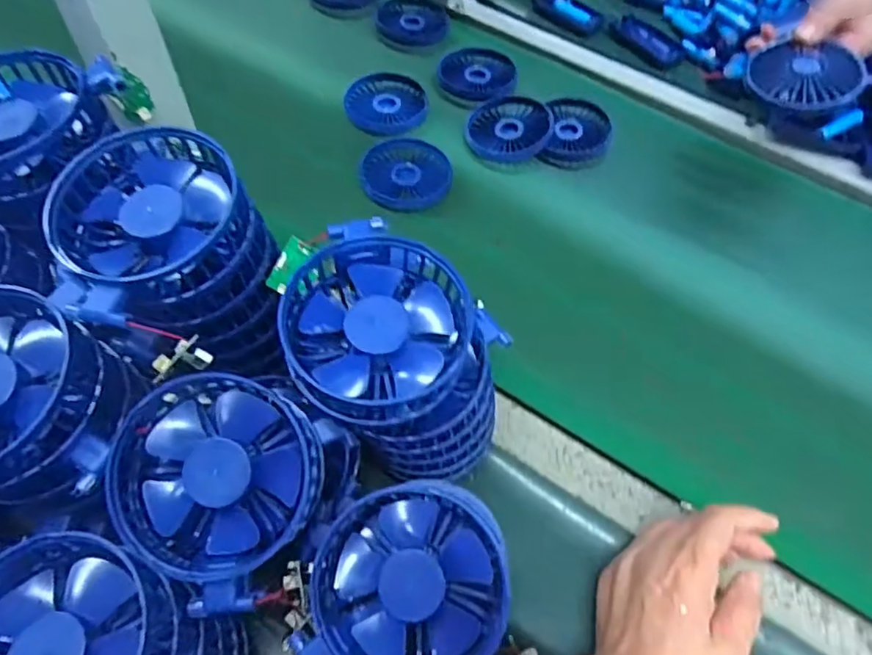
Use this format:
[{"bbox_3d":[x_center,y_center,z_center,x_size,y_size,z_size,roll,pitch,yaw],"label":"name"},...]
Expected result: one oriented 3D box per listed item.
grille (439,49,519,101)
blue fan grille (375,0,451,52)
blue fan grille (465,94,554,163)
[{"bbox_3d":[0.046,-0.283,0.654,0.086,0.010,0.089,13,57,4],"label":"grille"},{"bbox_3d":[-0.029,-0.368,0.706,0.085,0.017,0.093,2,57,-3],"label":"blue fan grille"},{"bbox_3d":[0.076,-0.208,0.609,0.084,0.018,0.088,2,57,-3],"label":"blue fan grille"}]

